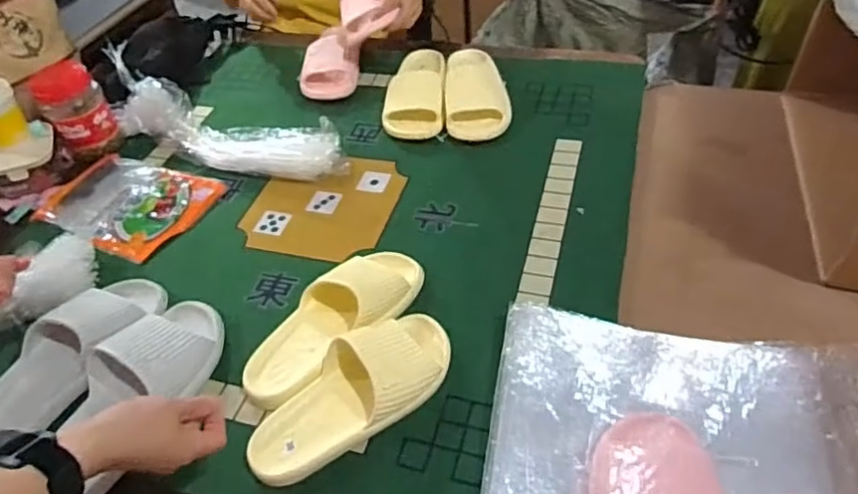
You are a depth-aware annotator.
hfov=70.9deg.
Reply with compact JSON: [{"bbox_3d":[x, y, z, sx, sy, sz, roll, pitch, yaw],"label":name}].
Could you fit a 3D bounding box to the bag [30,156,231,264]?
[{"bbox_3d":[-0.463,-0.067,0.929,0.252,0.019,0.180,15,50,18],"label":"bag"}]

